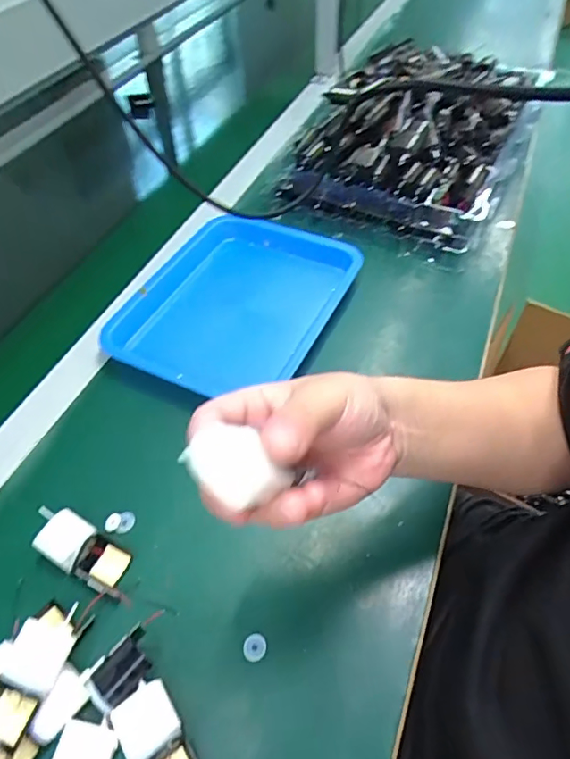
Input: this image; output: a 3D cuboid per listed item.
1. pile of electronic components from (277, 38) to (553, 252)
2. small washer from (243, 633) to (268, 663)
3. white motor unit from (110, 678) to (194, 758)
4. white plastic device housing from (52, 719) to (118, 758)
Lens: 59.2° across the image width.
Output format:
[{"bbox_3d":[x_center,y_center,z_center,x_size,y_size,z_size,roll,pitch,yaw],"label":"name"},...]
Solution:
[{"bbox_3d":[0.211,-0.391,0.775,0.292,0.096,0.436,22,55,18],"label":"pile of electronic components"},{"bbox_3d":[-0.023,0.207,0.388,0.018,0.004,0.019,-1,51,1],"label":"small washer"},{"bbox_3d":[-0.087,0.249,0.342,0.038,0.019,0.071,-31,57,-21],"label":"white motor unit"},{"bbox_3d":[-0.133,0.254,0.336,0.042,0.013,0.037,8,52,8],"label":"white plastic device housing"}]

